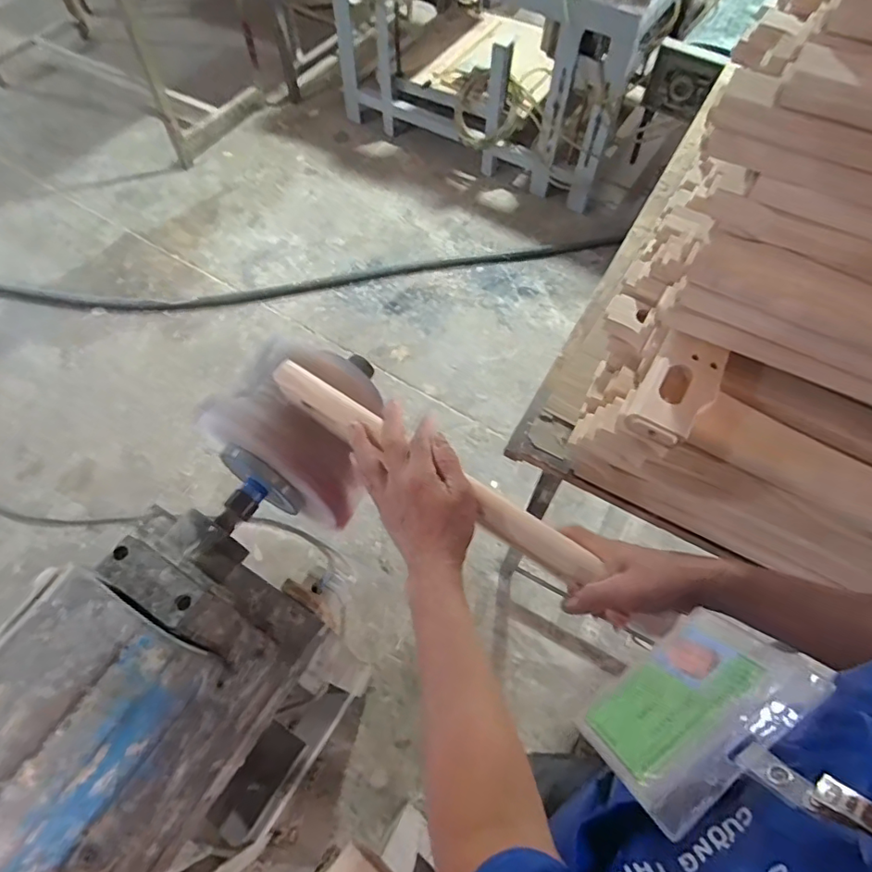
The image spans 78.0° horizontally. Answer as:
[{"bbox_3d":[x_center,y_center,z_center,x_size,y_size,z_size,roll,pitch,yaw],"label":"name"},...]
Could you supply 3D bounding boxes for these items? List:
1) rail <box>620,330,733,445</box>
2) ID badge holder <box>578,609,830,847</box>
[{"bbox_3d":[0.272,-0.053,0.605,0.073,0.020,0.151,30,65,14],"label":"rail"},{"bbox_3d":[0.131,0.135,0.272,0.104,0.081,0.009,-36,107,-9],"label":"ID badge holder"}]

